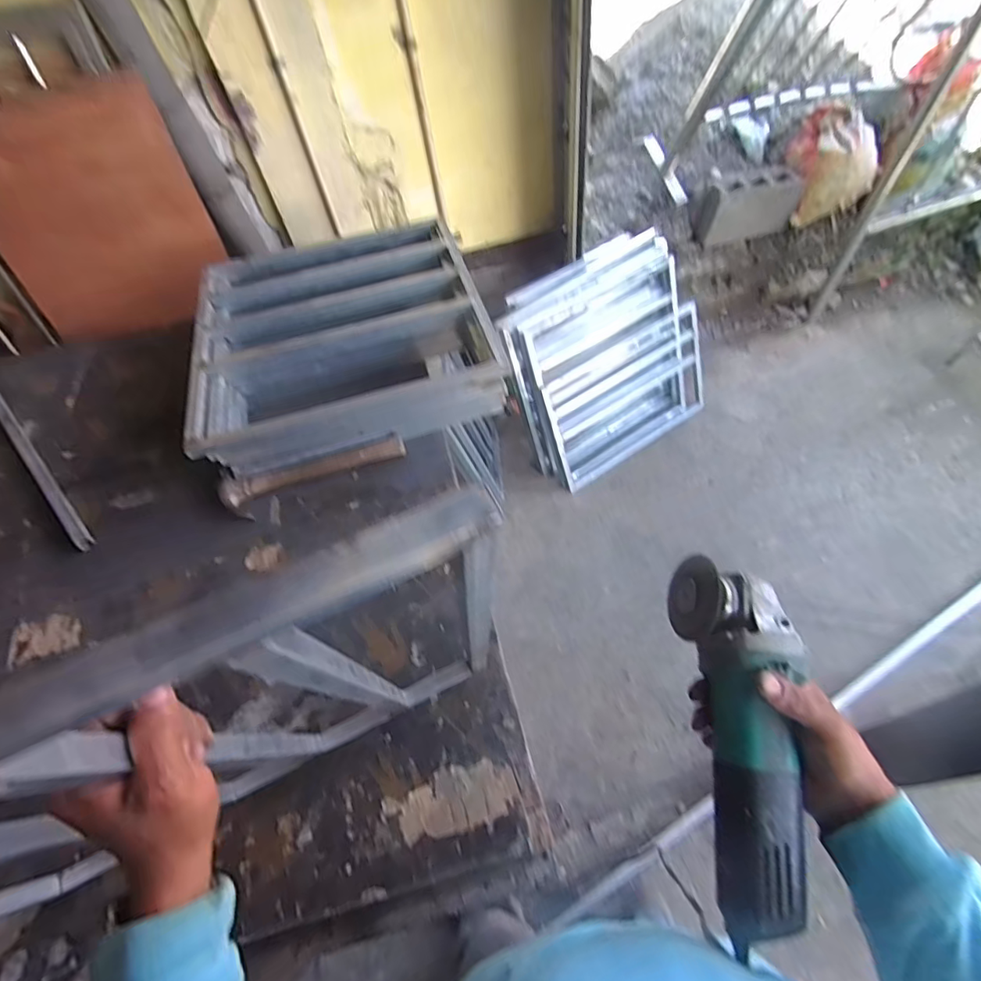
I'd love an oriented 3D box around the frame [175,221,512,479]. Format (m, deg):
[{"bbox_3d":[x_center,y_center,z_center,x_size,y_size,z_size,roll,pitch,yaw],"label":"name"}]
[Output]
[{"bbox_3d":[-0.297,-0.312,1.066,0.540,0.145,0.551,-14,53,-6],"label":"frame"}]

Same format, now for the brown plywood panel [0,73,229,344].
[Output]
[{"bbox_3d":[-0.978,-0.668,1.299,0.492,0.522,0.021,-16,40,-6],"label":"brown plywood panel"}]

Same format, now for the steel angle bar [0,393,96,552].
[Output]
[{"bbox_3d":[-0.883,-0.063,0.999,0.563,0.018,0.027,37,64,27],"label":"steel angle bar"}]

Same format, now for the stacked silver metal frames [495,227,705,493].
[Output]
[{"bbox_3d":[0.396,-0.442,1.783,0.707,0.677,0.220,-30,35,-16],"label":"stacked silver metal frames"}]

